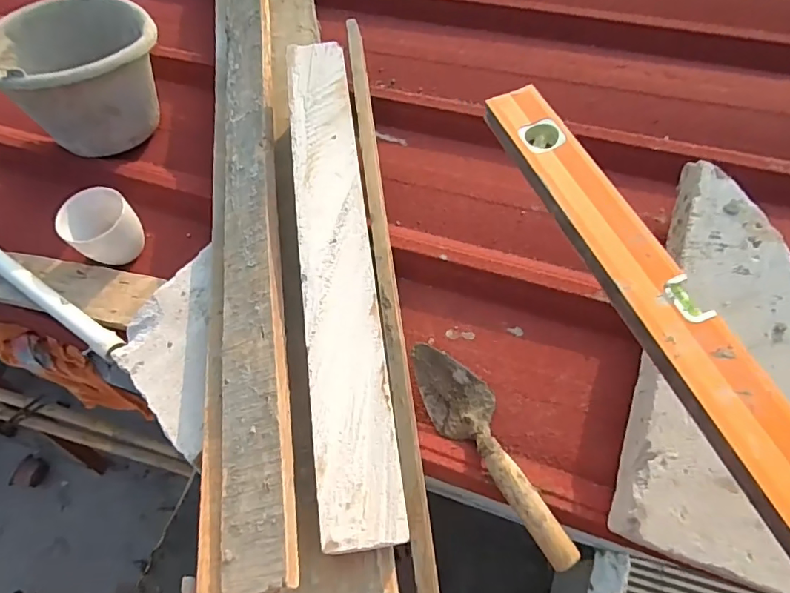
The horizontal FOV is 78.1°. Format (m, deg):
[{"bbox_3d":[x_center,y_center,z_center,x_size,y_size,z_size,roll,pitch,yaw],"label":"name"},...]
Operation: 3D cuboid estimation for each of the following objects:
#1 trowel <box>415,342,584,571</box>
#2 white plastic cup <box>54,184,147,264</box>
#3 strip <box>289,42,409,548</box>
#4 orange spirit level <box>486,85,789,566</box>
[{"bbox_3d":[0.110,0.162,0.550,0.071,0.048,0.267,-34,73,-15],"label":"trowel"},{"bbox_3d":[-0.420,-0.101,0.700,0.093,0.067,0.088,1,67,-2],"label":"white plastic cup"},{"bbox_3d":[-0.064,-0.060,0.527,0.075,0.023,0.589,-7,68,-5],"label":"strip"},{"bbox_3d":[0.226,-0.006,0.432,0.060,0.030,0.520,-19,63,-10],"label":"orange spirit level"}]

